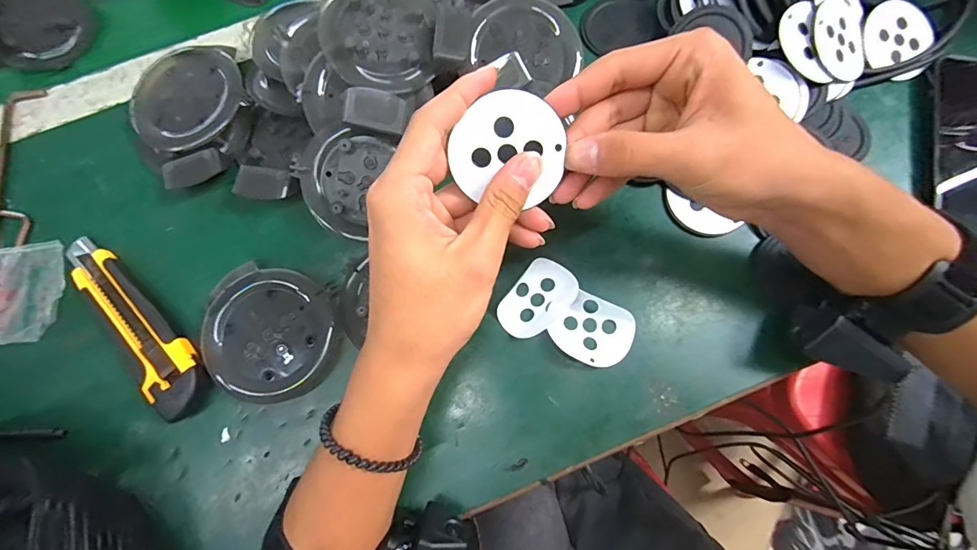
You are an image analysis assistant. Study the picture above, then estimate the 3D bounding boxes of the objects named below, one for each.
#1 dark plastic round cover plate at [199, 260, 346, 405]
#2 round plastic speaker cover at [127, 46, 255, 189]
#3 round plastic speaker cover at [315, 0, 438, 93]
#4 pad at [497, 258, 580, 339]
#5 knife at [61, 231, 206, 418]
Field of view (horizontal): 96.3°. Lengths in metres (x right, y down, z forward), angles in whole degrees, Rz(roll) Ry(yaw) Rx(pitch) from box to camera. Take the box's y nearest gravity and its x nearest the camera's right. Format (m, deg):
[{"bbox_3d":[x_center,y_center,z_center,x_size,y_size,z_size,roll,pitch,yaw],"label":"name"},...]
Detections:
[{"bbox_3d":[-0.151,0.042,0.307,0.096,0.017,0.088,0,77,1],"label":"dark plastic round cover plate"},{"bbox_3d":[-0.231,-0.124,0.345,0.095,0.025,0.115,-30,78,-6],"label":"round plastic speaker cover"},{"bbox_3d":[-0.074,-0.174,0.311,0.085,0.022,0.082,2,83,-13],"label":"round plastic speaker cover"},{"bbox_3d":[0.036,0.018,0.316,0.041,0.010,0.060,36,79,22],"label":"pad"},{"bbox_3d":[-0.250,0.030,0.312,0.037,0.016,0.158,-40,80,-8],"label":"knife"}]

